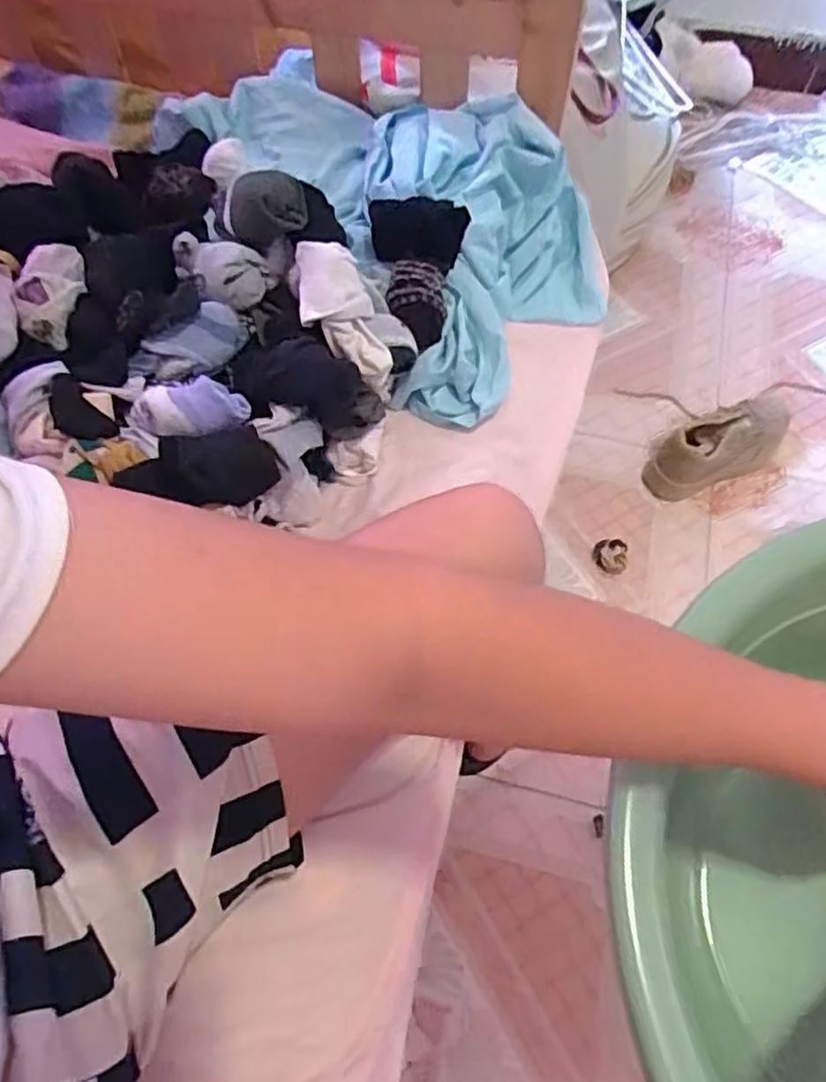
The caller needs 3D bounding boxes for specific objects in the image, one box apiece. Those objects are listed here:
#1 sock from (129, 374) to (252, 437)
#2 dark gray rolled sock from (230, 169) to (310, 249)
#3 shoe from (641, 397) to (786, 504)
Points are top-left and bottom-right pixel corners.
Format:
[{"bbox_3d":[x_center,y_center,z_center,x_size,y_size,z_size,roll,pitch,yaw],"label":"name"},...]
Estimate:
[{"bbox_3d":[-0.197,-0.118,0.608,0.103,0.029,0.044,-5,60,-3],"label":"sock"},{"bbox_3d":[-0.143,-0.331,0.690,0.074,0.060,0.049,-7,60,-4],"label":"dark gray rolled sock"},{"bbox_3d":[0.488,-0.145,1.125,0.235,0.090,0.087,-24,64,-13],"label":"shoe"}]

